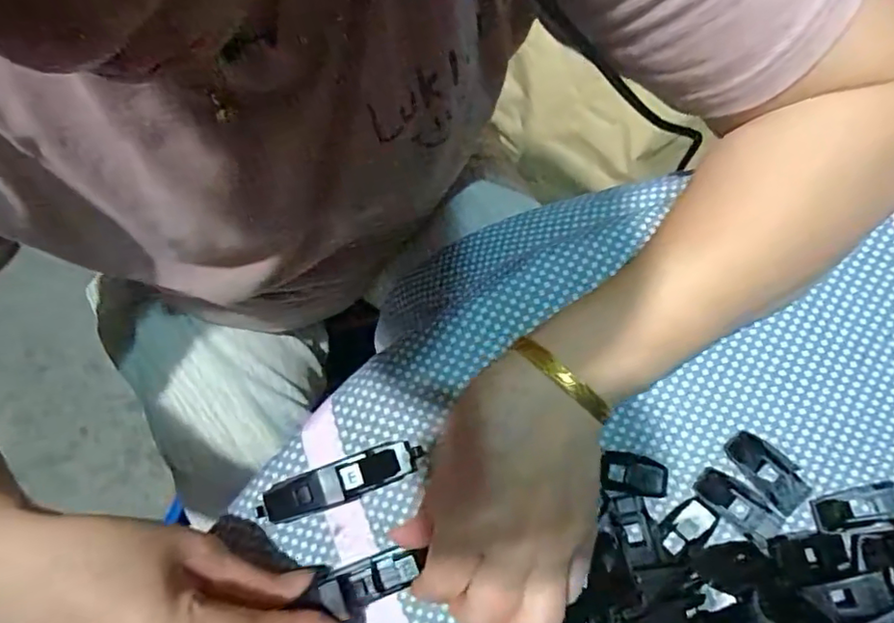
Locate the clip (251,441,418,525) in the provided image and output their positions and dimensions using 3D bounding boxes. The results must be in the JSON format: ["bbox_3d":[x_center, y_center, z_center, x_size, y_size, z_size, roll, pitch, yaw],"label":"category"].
[{"bbox_3d":[-0.053,0.082,0.279,0.080,0.021,0.019,-21,78,-3],"label":"clip"}]

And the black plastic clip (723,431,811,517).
[{"bbox_3d":[0.155,0.077,0.283,0.019,0.004,0.042,-40,80,-7],"label":"black plastic clip"}]

